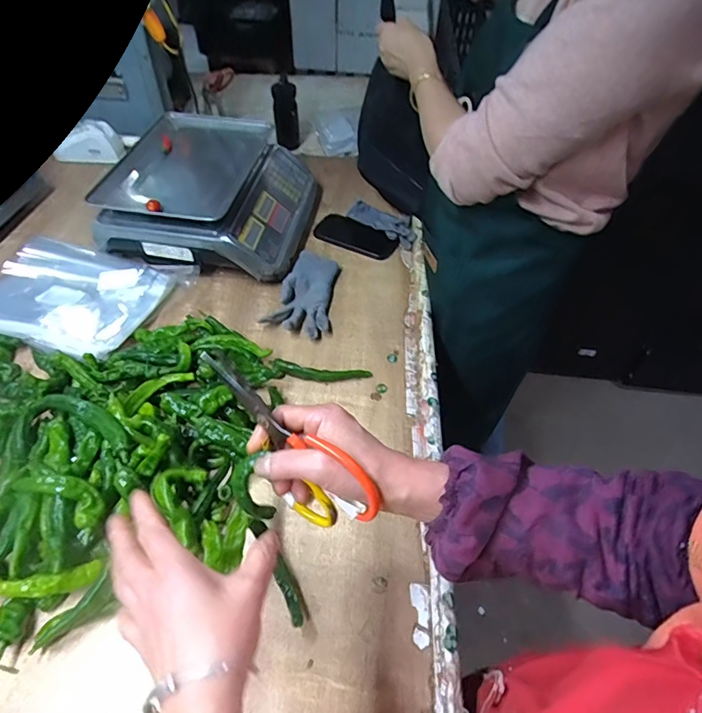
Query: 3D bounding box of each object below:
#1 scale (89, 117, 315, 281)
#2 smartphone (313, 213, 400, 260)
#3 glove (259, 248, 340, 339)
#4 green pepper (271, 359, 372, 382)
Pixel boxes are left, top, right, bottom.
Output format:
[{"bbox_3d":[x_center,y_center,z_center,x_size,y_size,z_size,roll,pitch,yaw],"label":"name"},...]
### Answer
[{"bbox_3d":[-0.244,-0.311,0.884,0.317,0.134,0.351,7,50,4],"label":"scale"},{"bbox_3d":[0.010,-0.238,0.908,0.163,0.015,0.073,26,54,19],"label":"smartphone"},{"bbox_3d":[-0.068,-0.111,0.787,0.100,0.030,0.188,15,51,11],"label":"glove"},{"bbox_3d":[-0.044,0.022,0.685,0.143,0.021,0.031,6,50,3],"label":"green pepper"}]

